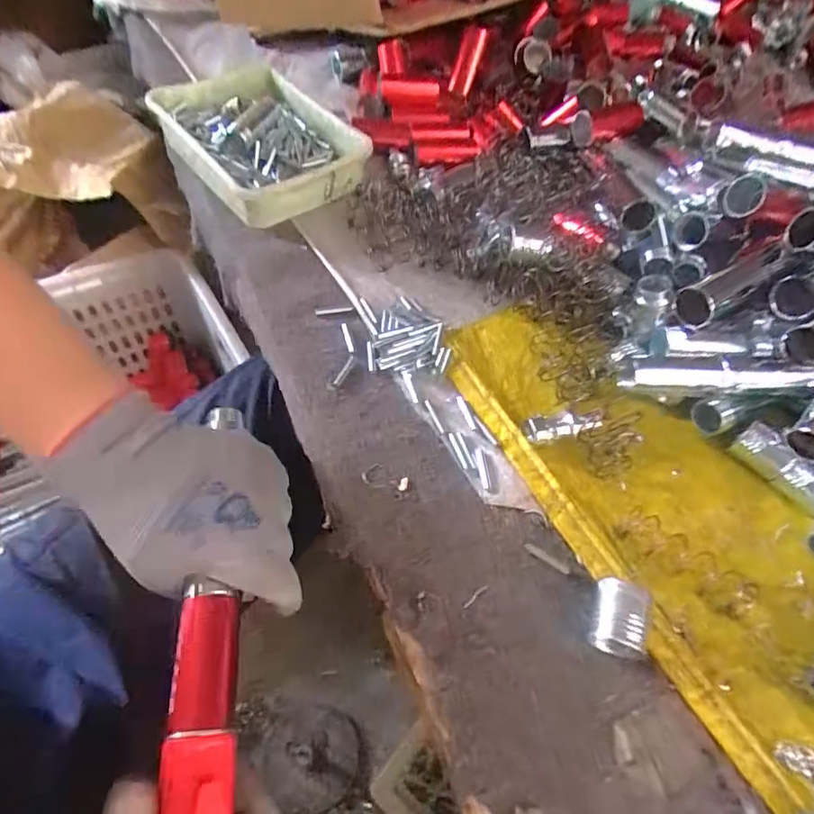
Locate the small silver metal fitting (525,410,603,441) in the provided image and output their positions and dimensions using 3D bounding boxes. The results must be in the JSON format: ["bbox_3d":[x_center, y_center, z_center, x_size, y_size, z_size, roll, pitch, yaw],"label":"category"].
[{"bbox_3d":[0.108,0.012,0.360,0.054,0.012,0.015,-7,55,-10],"label":"small silver metal fitting"}]

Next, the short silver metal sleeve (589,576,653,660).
[{"bbox_3d":[0.114,0.113,0.286,0.031,0.024,0.032,17,55,8],"label":"short silver metal sleeve"}]

